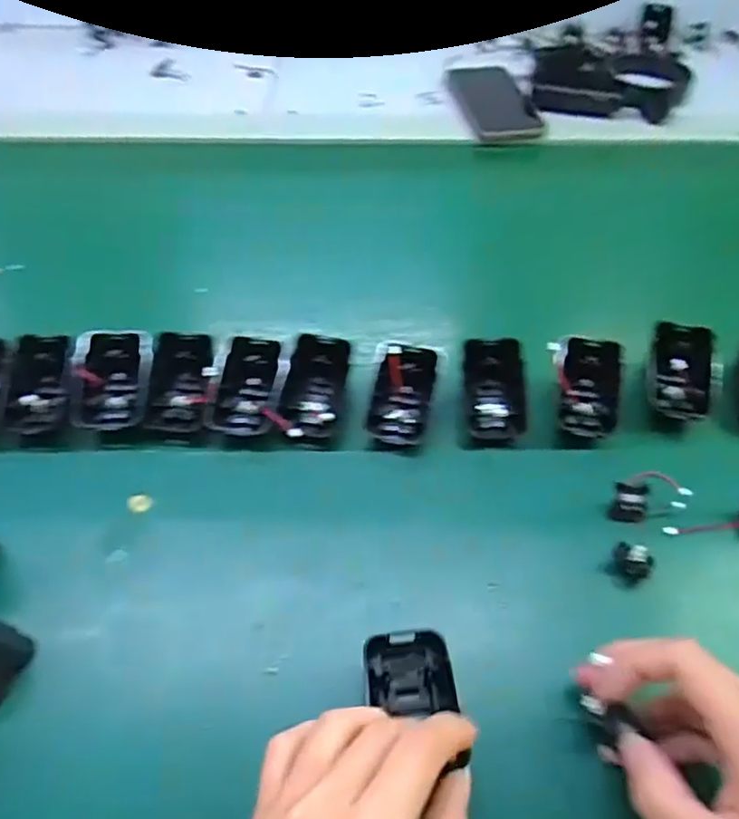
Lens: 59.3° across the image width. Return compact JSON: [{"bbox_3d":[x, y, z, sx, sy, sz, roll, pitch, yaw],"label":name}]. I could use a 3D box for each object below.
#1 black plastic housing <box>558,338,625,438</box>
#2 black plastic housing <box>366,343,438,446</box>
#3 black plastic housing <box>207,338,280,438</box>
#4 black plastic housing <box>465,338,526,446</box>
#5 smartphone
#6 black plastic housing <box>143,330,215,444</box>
[{"bbox_3d":[0.150,-0.014,0.451,0.043,0.022,0.072,10,78,8],"label":"black plastic housing"},{"bbox_3d":[0.021,-0.011,0.444,0.043,0.037,0.064,9,50,7],"label":"black plastic housing"},{"bbox_3d":[-0.084,-0.015,0.446,0.040,0.033,0.064,7,51,5],"label":"black plastic housing"},{"bbox_3d":[0.085,-0.012,0.452,0.044,0.021,0.073,3,86,-7],"label":"black plastic housing"},{"bbox_3d":[0.144,-0.355,0.748,0.080,0.016,0.157,-10,55,-4],"label":"smartphone"},{"bbox_3d":[-0.129,-0.015,0.448,0.047,0.021,0.075,1,86,5],"label":"black plastic housing"}]

